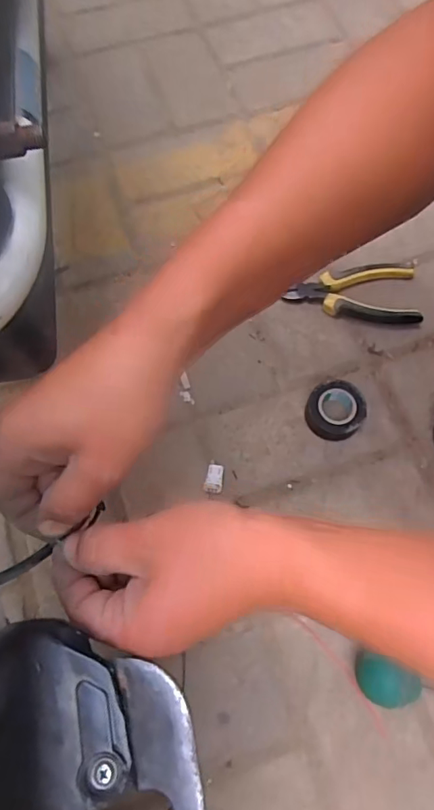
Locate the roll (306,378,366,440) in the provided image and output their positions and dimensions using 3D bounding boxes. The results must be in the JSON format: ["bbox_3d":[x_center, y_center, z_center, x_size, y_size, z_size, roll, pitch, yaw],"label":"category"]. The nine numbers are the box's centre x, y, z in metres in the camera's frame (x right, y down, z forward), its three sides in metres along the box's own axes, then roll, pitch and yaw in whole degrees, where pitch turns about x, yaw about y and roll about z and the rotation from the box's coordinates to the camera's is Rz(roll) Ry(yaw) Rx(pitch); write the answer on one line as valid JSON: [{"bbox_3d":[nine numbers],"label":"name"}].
[{"bbox_3d":[0.122,0.006,0.498,0.056,0.027,0.057,0,70,1],"label":"roll"}]

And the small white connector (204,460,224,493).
[{"bbox_3d":[-0.001,0.072,0.484,0.018,0.007,0.031,12,70,6],"label":"small white connector"}]

